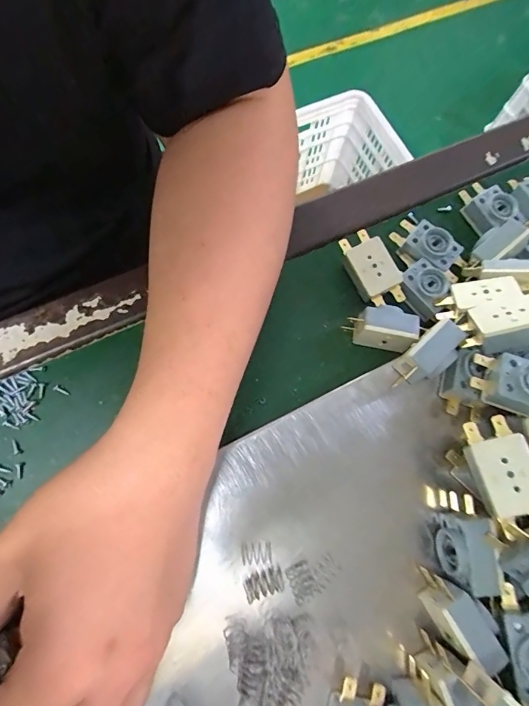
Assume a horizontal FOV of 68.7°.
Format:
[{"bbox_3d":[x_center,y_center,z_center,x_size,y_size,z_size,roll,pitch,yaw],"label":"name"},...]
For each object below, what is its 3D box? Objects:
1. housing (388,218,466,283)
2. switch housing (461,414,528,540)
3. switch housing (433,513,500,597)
[{"bbox_3d":[0.121,-0.078,0.287,0.056,0.016,0.029,40,75,7],"label":"housing"},{"bbox_3d":[0.125,0.063,0.201,0.030,0.015,0.056,-22,62,23],"label":"switch housing"},{"bbox_3d":[0.108,0.110,0.215,0.021,0.033,0.037,-1,74,-5],"label":"switch housing"}]

